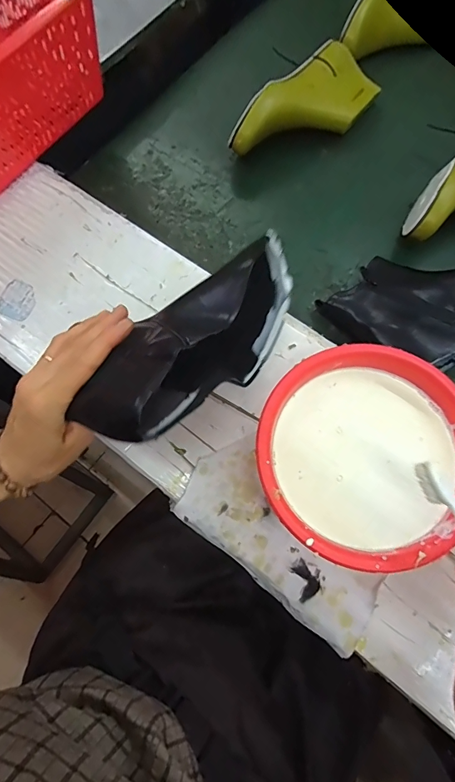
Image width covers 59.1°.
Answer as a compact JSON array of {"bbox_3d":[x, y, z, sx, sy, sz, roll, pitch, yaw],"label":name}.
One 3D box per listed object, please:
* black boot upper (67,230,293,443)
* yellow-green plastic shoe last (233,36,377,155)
[{"bbox_3d":[-0.015,-0.053,0.351,0.082,0.104,0.247,39,54,12],"label":"black boot upper"},{"bbox_3d":[0.114,-0.392,0.574,0.102,0.072,0.227,41,79,14],"label":"yellow-green plastic shoe last"}]

